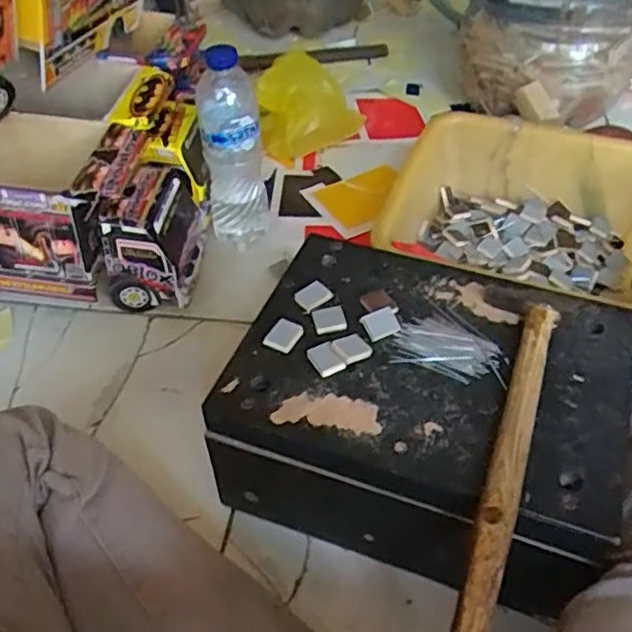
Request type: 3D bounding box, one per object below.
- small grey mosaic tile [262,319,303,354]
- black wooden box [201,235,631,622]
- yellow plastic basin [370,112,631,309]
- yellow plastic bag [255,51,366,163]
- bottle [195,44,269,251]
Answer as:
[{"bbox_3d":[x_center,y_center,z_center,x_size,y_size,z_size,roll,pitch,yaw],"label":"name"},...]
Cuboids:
[{"bbox_3d":[-0.025,0.015,0.504,0.022,0.009,0.025,22,51,21],"label":"small grey mosaic tile"},{"bbox_3d":[0.082,0.079,0.531,0.281,0.147,0.217,15,48,15],"label":"black wooden box"},{"bbox_3d":[0.217,-0.084,0.678,0.273,0.096,0.262,17,49,17],"label":"yellow plastic basin"},{"bbox_3d":[-0.016,-0.283,0.909,0.103,0.112,0.127,35,56,30],"label":"yellow plastic bag"},{"bbox_3d":[-0.091,-0.175,0.725,0.065,0.225,0.060,-6,46,-3],"label":"bottle"}]

